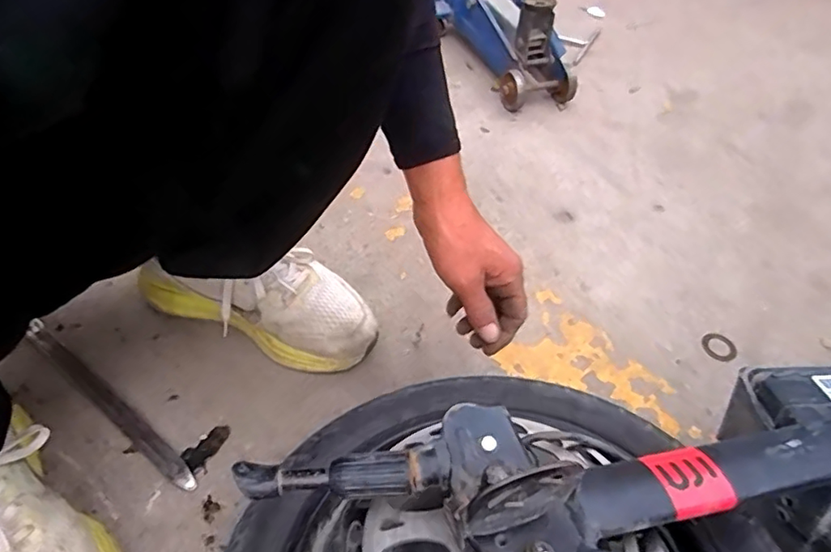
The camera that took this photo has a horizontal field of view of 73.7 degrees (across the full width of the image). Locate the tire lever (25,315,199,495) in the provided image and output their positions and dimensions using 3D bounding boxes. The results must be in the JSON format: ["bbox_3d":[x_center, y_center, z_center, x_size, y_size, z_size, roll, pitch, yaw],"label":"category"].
[{"bbox_3d":[-0.294,0.115,0.522,0.264,0.007,0.019,32,54,23],"label":"tire lever"}]

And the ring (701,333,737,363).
[{"bbox_3d":[0.334,0.078,0.610,0.038,0.005,0.037,2,48,-2],"label":"ring"}]

